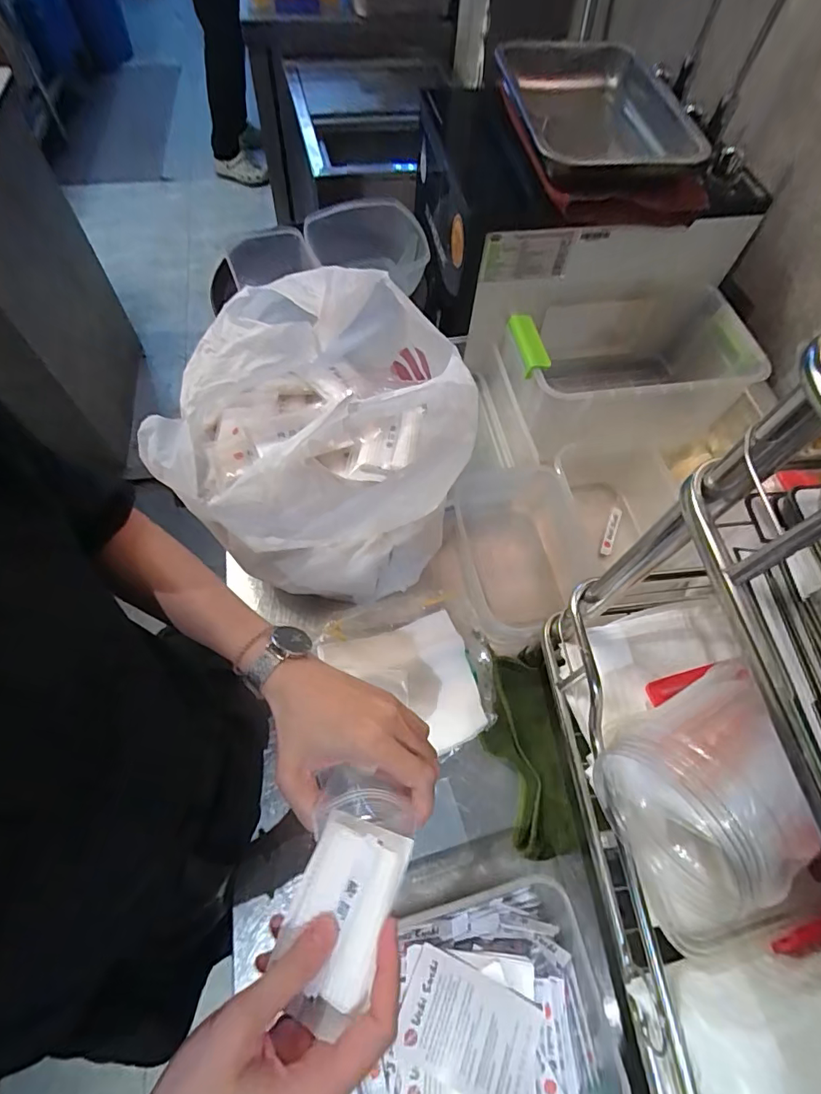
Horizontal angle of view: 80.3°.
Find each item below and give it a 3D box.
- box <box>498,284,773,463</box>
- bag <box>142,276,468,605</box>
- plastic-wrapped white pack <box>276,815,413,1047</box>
[{"bbox_3d":[0.307,-0.247,0.704,0.348,0.149,0.208,-11,64,-8],"label":"box"},{"bbox_3d":[-0.105,-0.122,0.534,0.287,0.265,0.301,-8,64,-7],"label":"bag"},{"bbox_3d":[-0.042,0.214,0.284,0.054,0.025,0.097,19,63,7],"label":"plastic-wrapped white pack"}]

